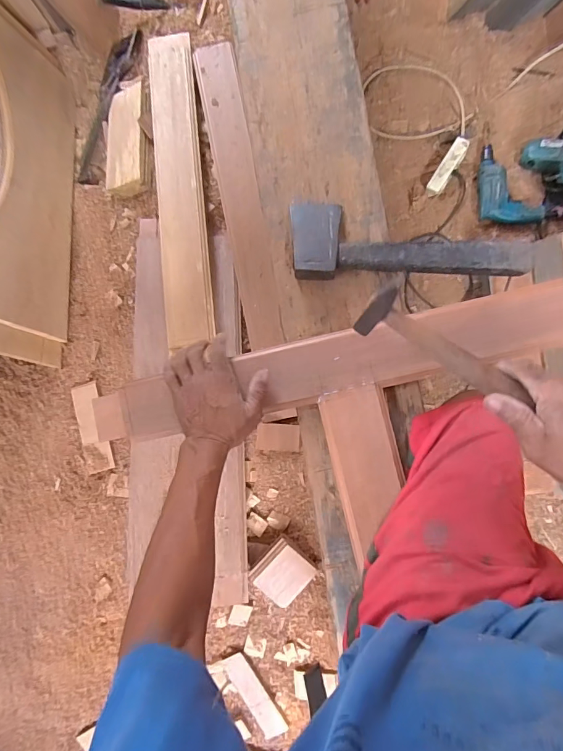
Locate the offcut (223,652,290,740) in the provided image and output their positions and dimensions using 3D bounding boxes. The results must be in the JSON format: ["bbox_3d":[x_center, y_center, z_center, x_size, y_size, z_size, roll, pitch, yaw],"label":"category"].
[{"bbox_3d":[-0.048,0.583,0.750,0.043,0.012,0.163,-32,89,0],"label":"offcut"}]

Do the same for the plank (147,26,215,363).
[{"bbox_3d":[-0.202,-0.386,0.814,0.095,0.023,0.671,-7,80,7],"label":"plank"}]

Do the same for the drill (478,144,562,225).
[{"bbox_3d":[0.639,-0.508,1.171,0.273,0.059,0.157,45,90,1],"label":"drill"}]

